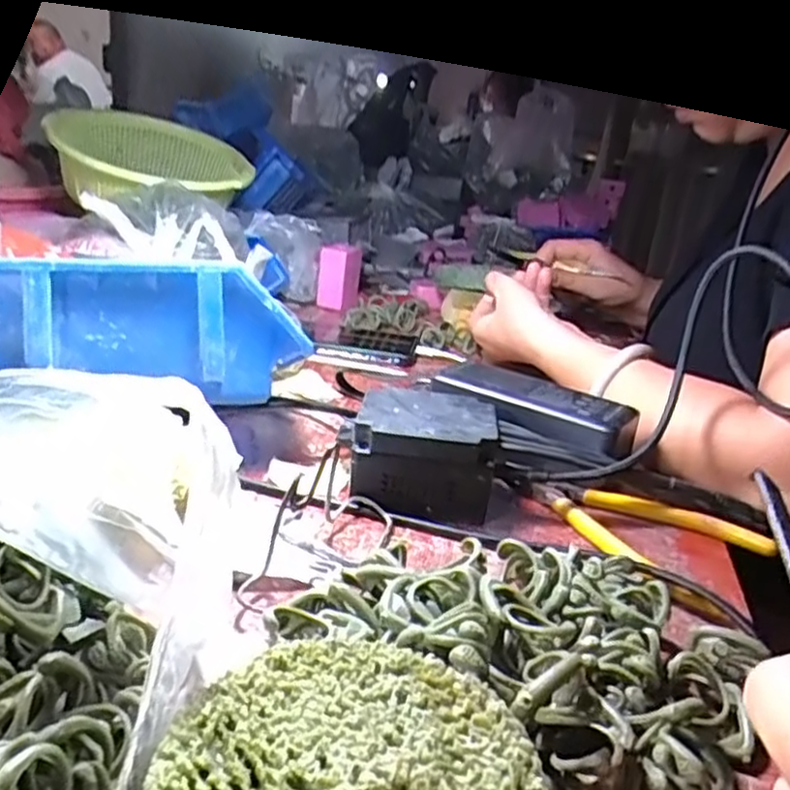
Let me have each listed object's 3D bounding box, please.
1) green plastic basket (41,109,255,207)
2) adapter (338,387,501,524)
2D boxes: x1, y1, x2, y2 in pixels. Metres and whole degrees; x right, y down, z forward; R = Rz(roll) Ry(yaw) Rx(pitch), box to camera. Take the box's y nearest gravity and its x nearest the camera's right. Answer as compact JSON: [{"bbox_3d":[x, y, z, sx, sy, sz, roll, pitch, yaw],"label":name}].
[{"bbox_3d":[-0.257,-0.226,0.739,0.196,0.067,0.186,17,33,1],"label":"green plastic basket"},{"bbox_3d":[0.015,0.033,0.416,0.082,0.050,0.078,7,21,-2],"label":"adapter"}]

